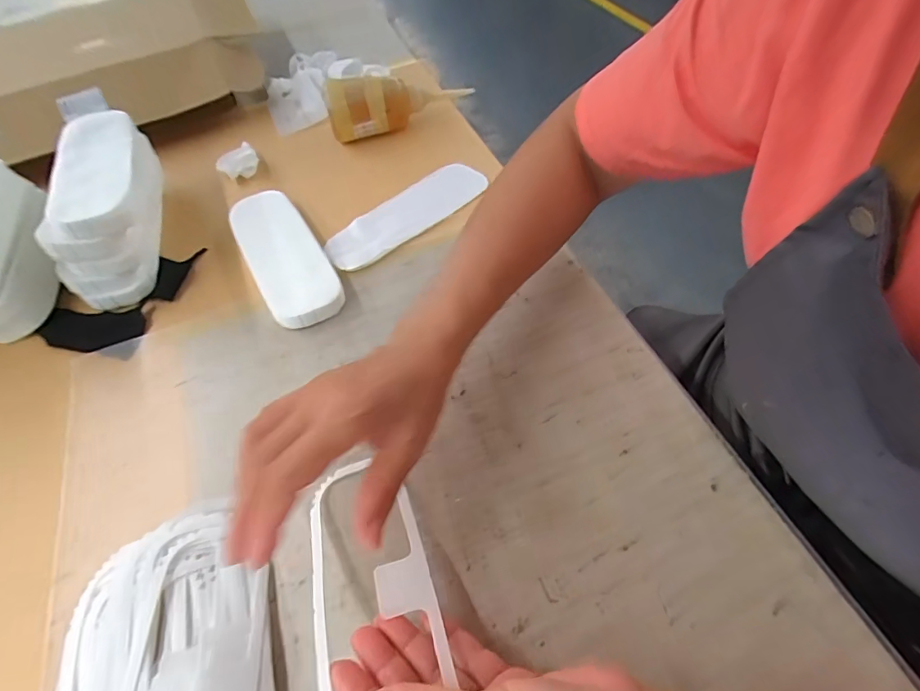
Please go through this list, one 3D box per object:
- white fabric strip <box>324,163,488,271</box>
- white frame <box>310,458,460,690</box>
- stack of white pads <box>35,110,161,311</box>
[{"bbox_3d":[-0.056,-0.141,0.500,0.195,0.012,0.066,-38,61,-23],"label":"white fabric strip"},{"bbox_3d":[-0.047,0.141,0.263,0.068,0.022,0.174,-2,41,-21],"label":"white frame"},{"bbox_3d":[-0.350,-0.141,0.474,0.090,0.098,0.189,-20,56,-8],"label":"stack of white pads"}]

